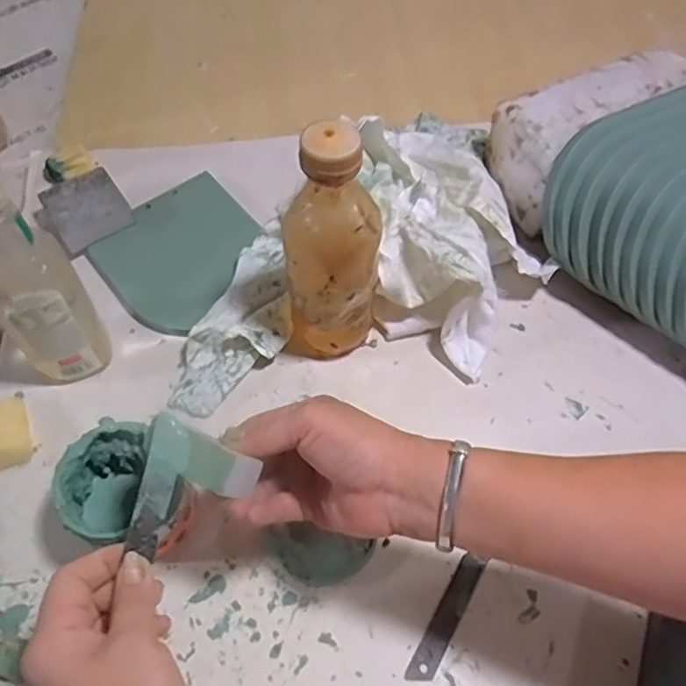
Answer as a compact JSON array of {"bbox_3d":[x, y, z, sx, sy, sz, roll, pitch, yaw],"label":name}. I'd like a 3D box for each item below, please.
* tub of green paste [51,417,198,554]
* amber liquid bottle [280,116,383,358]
[{"bbox_3d":[-0.152,0.109,0.429,0.072,0.077,0.077,0,58,0],"label":"tub of green paste"},{"bbox_3d":[-0.008,-0.064,0.457,0.069,0.214,0.068,9,58,6],"label":"amber liquid bottle"}]

